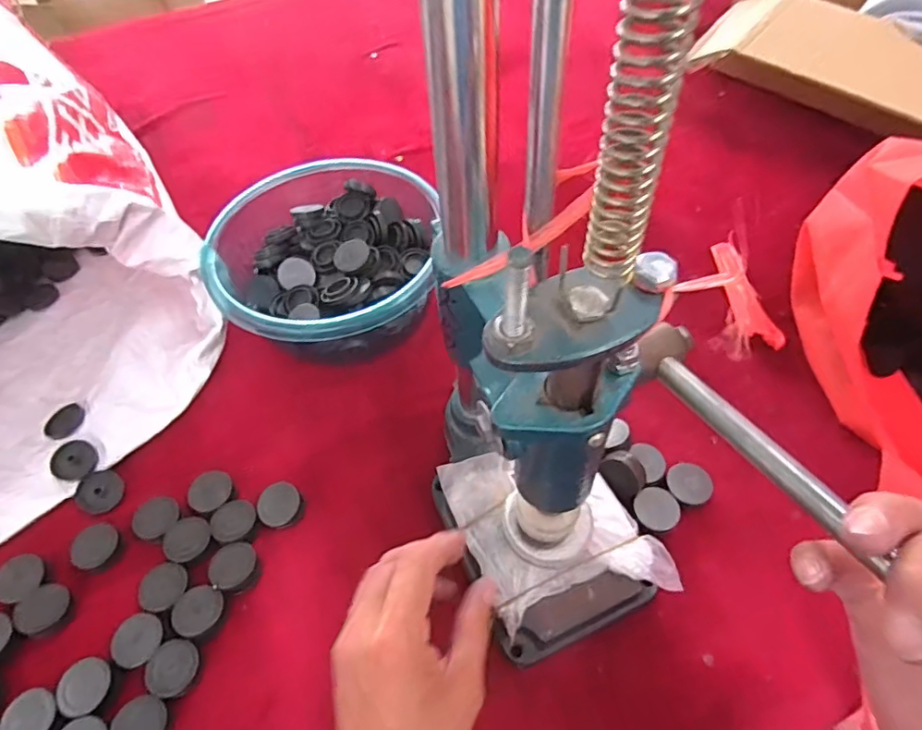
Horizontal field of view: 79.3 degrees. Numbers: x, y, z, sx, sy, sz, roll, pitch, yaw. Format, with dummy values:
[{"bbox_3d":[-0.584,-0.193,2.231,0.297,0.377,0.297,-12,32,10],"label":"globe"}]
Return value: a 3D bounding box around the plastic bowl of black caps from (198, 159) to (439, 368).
[{"bbox_3d":[-0.120,-0.097,0.521,0.199,0.077,0.221,4,55,7],"label":"plastic bowl of black caps"}]

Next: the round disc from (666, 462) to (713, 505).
[{"bbox_3d":[0.171,0.089,0.415,0.030,0.004,0.031,-22,72,6],"label":"round disc"}]

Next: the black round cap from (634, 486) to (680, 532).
[{"bbox_3d":[0.144,0.106,0.410,0.032,0.009,0.031,-2,55,3],"label":"black round cap"}]

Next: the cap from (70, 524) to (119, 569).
[{"bbox_3d":[-0.269,0.133,0.409,0.032,0.004,0.032,-2,55,3],"label":"cap"}]

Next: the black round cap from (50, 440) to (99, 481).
[{"bbox_3d":[-0.311,0.077,0.448,0.032,0.008,0.031,-36,85,-22],"label":"black round cap"}]

